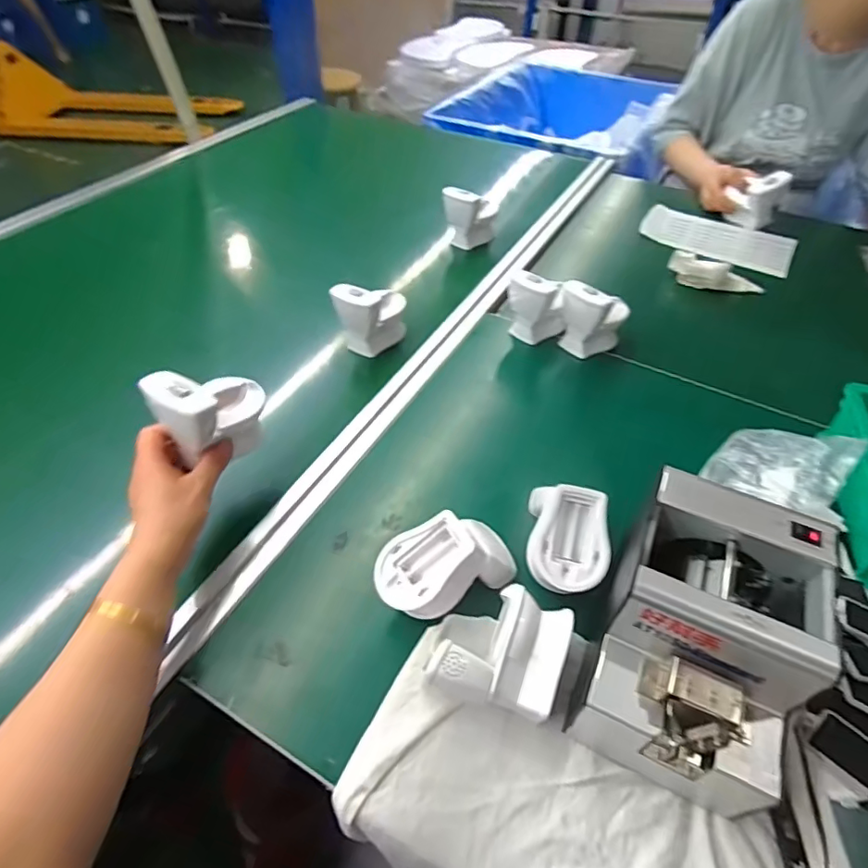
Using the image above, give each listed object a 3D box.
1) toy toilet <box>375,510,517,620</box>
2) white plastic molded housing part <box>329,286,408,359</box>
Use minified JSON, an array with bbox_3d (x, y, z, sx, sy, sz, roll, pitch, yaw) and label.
[{"bbox_3d":[0.013,0.116,0.476,0.131,0.082,0.061,-22,50,-21],"label":"toy toilet"},{"bbox_3d":[-0.078,-0.162,0.714,0.049,0.095,0.107,36,55,28],"label":"white plastic molded housing part"}]

